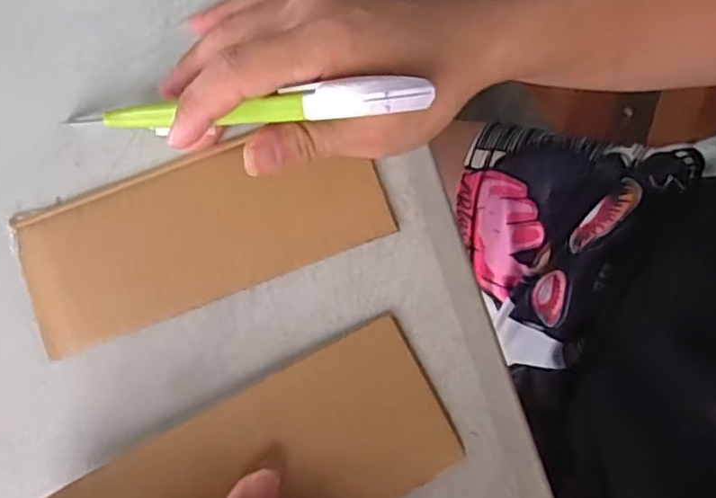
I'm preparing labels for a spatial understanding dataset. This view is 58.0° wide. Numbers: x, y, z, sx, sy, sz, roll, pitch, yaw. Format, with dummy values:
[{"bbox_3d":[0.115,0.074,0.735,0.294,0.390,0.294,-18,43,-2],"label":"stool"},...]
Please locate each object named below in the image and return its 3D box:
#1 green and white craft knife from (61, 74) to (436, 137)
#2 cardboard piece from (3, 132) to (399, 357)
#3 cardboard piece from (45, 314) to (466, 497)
[{"bbox_3d":[-0.054,-0.060,0.279,0.166,0.016,0.014,1,78,23],"label":"green and white craft knife"},{"bbox_3d":[-0.077,-0.012,0.316,0.176,0.008,0.072,-20,82,0],"label":"cardboard piece"},{"bbox_3d":[-0.044,0.100,0.285,0.174,0.010,0.073,-27,77,-12],"label":"cardboard piece"}]

